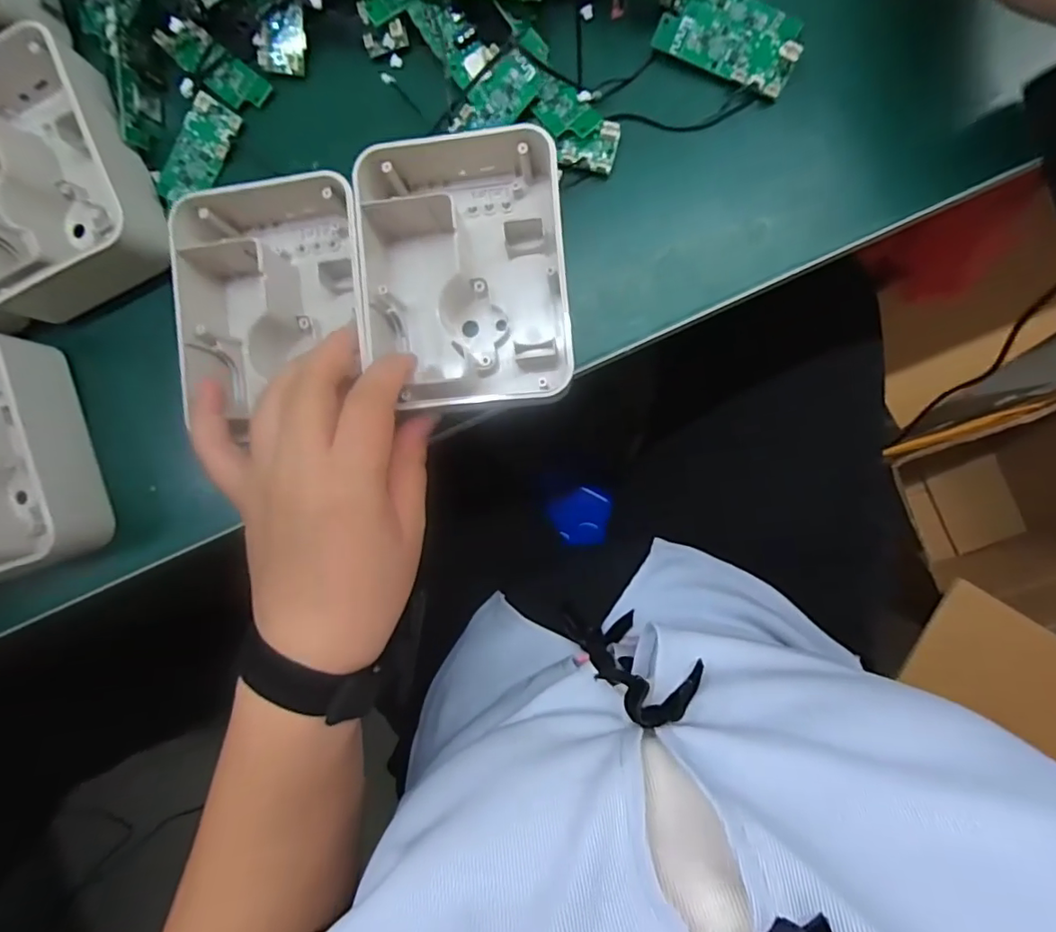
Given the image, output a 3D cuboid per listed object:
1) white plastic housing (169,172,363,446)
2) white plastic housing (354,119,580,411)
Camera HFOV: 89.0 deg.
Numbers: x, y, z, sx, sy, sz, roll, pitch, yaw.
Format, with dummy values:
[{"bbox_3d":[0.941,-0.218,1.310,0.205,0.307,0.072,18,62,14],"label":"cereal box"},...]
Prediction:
[{"bbox_3d":[-0.128,-0.088,0.285,0.096,0.046,0.121,-6,89,7],"label":"white plastic housing"},{"bbox_3d":[-0.032,-0.100,0.278,0.100,0.050,0.138,-5,89,7],"label":"white plastic housing"}]

